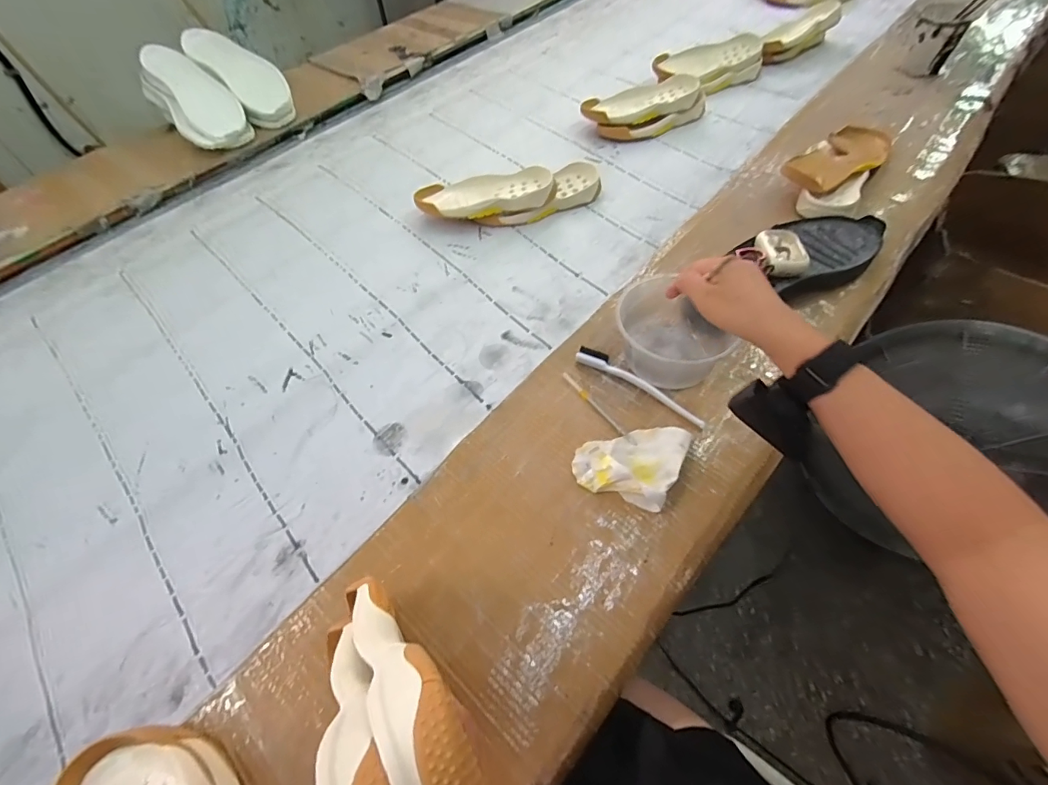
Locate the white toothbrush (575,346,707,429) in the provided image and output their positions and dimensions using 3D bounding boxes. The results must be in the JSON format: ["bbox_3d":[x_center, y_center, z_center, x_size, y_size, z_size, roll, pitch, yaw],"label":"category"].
[{"bbox_3d":[0.139,-0.012,0.540,0.169,0.010,0.027,31,64,21],"label":"white toothbrush"}]

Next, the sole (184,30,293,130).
[{"bbox_3d":[-0.616,-0.690,0.972,0.286,0.056,0.109,43,67,3],"label":"sole"}]

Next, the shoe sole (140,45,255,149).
[{"bbox_3d":[-0.689,-0.608,0.942,0.288,0.045,0.124,44,68,7],"label":"shoe sole"}]

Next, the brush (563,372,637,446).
[{"bbox_3d":[0.085,0.018,0.527,0.010,0.004,0.122,-31,60,-16],"label":"brush"}]

